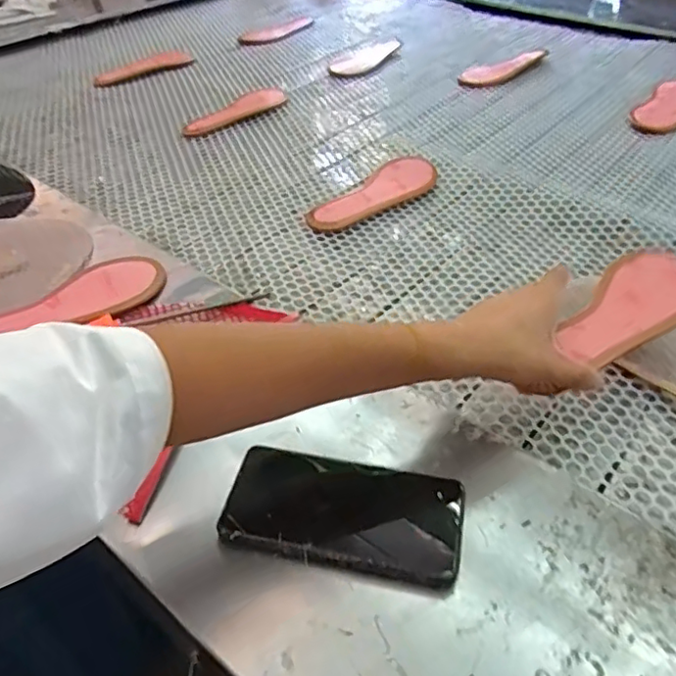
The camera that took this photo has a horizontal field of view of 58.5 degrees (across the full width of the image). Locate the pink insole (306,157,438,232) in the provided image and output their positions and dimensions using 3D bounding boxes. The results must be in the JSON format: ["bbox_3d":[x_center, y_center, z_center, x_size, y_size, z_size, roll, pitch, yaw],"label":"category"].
[{"bbox_3d":[0.049,-0.189,0.795,0.218,0.020,0.072,-33,52,-28],"label":"pink insole"}]

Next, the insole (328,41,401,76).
[{"bbox_3d":[0.047,-0.565,1.214,0.090,0.016,0.179,25,50,26],"label":"insole"}]

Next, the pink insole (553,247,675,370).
[{"bbox_3d":[0.253,-0.028,0.513,0.166,0.010,0.075,-36,54,-24],"label":"pink insole"}]

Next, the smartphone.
[{"bbox_3d":[0.004,0.121,0.424,0.162,0.011,0.083,8,45,10],"label":"smartphone"}]

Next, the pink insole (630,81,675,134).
[{"bbox_3d":[0.533,-0.380,0.983,0.071,0.017,0.178,24,50,25],"label":"pink insole"}]

